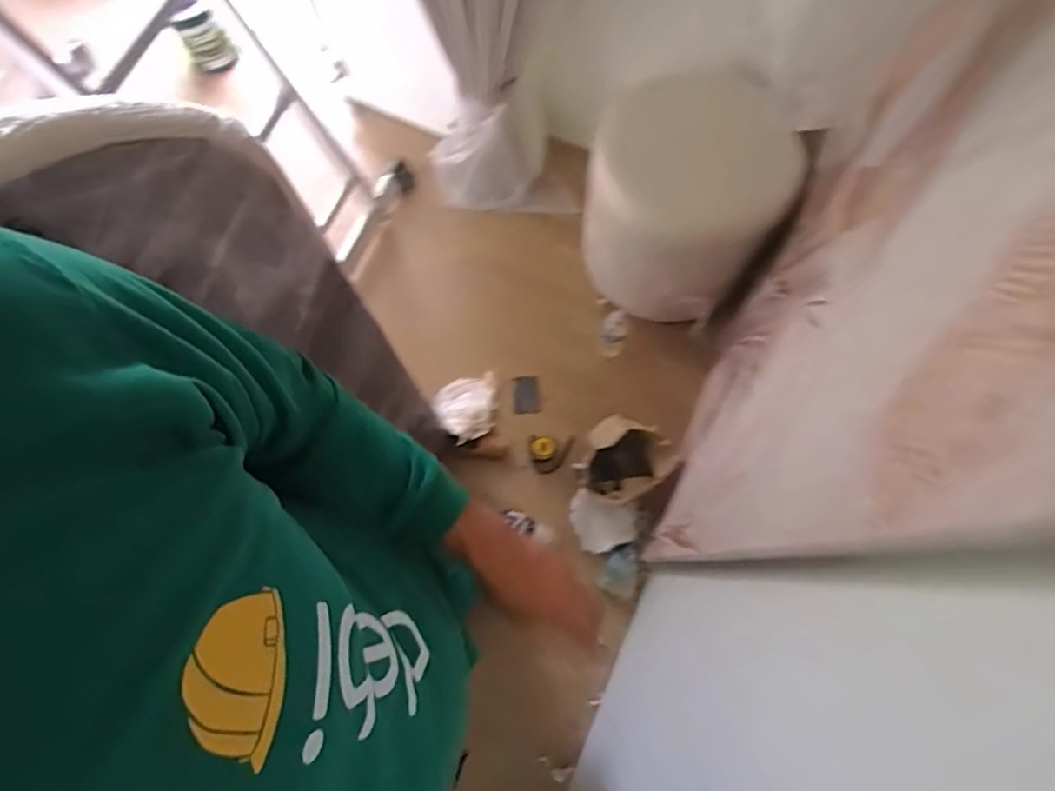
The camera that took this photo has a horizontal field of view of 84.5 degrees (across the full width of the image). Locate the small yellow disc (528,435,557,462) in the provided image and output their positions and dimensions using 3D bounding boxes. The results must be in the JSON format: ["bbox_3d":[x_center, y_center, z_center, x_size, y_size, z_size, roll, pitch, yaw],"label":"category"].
[{"bbox_3d":[0.043,0.136,1.523,0.068,0.020,0.068,0,73,1],"label":"small yellow disc"}]

